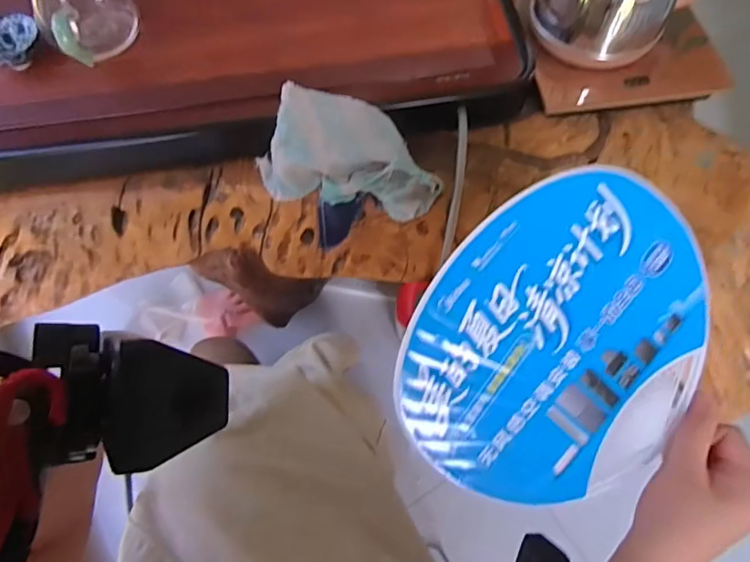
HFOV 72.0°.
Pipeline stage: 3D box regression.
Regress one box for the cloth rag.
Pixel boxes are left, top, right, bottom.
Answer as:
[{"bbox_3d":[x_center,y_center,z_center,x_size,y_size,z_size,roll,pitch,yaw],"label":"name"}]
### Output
[{"bbox_3d":[-0.024,-0.127,0.491,0.173,0.096,0.077,9,65,6],"label":"cloth rag"}]

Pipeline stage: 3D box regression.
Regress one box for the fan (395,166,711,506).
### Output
[{"bbox_3d":[0.127,0.043,0.341,0.189,0.006,0.218,41,87,-8],"label":"fan"}]

